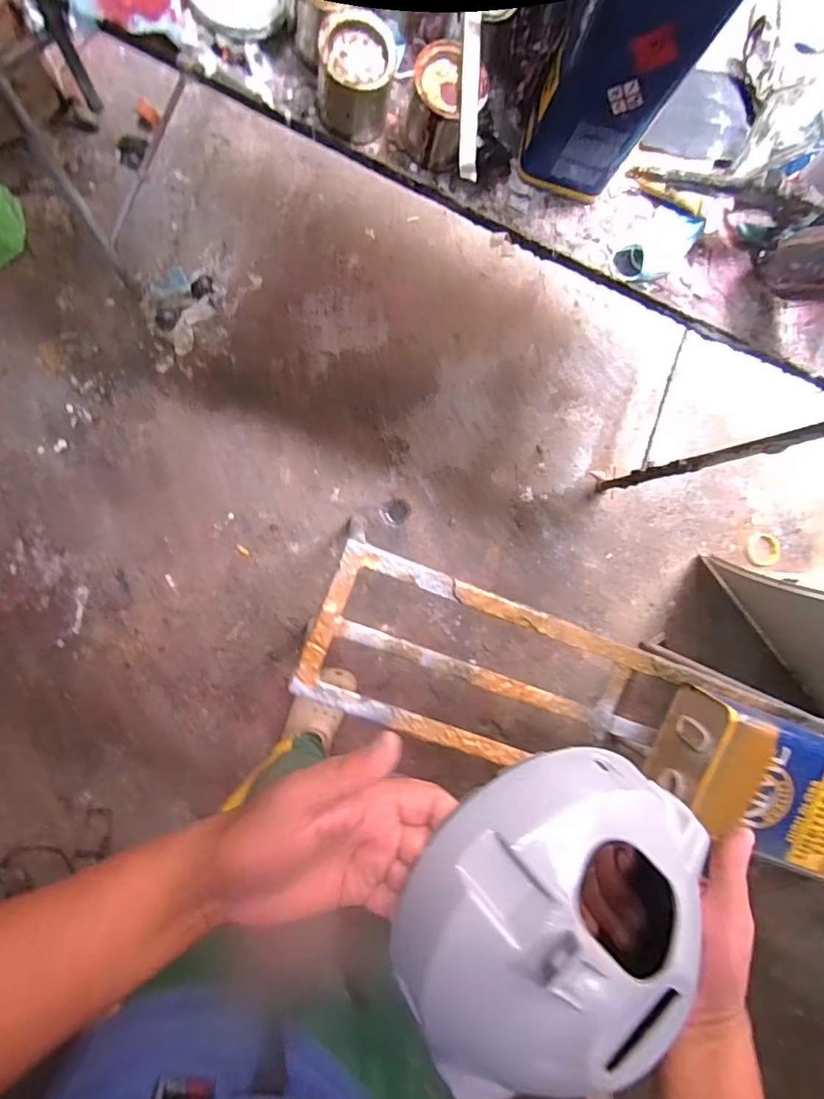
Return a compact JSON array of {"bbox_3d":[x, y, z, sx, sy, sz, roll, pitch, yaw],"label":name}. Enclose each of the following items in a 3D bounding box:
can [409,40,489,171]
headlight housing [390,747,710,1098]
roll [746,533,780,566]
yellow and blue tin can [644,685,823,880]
[{"bbox_3d":[0.032,-0.454,0.541,0.073,0.068,0.069,0,91,-8],"label":"can"},{"bbox_3d":[0.078,0.202,0.274,0.149,0.066,0.180,33,85,-7],"label":"headlight housing"},{"bbox_3d":[0.936,0.000,1.392,0.092,0.026,0.085,0,89,-9],"label":"roll"},{"bbox_3d":[0.466,0.309,0.680,0.262,0.114,0.167,22,88,-8],"label":"yellow and blue tin can"}]

